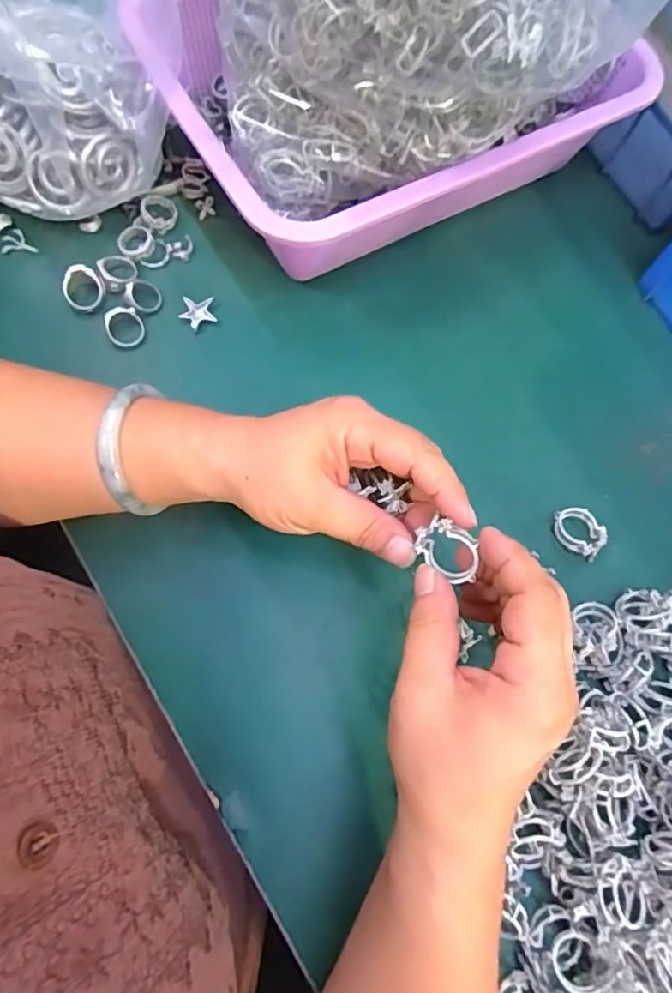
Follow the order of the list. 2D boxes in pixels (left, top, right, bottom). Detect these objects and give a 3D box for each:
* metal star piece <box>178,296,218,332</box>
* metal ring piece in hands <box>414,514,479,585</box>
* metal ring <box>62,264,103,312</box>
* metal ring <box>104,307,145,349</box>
[{"bbox_3d":[-0.091,-0.121,0.375,0.022,0.008,0.021,-1,74,-5],"label":"metal star piece"},{"bbox_3d":[0.050,0.024,0.252,0.031,0.013,0.018,40,77,9],"label":"metal ring piece in hands"},{"bbox_3d":[-0.163,-0.133,0.363,0.024,0.016,0.023,1,74,-4],"label":"metal ring"},{"bbox_3d":[-0.134,-0.107,0.360,0.023,0.004,0.025,-1,92,-20],"label":"metal ring"}]

